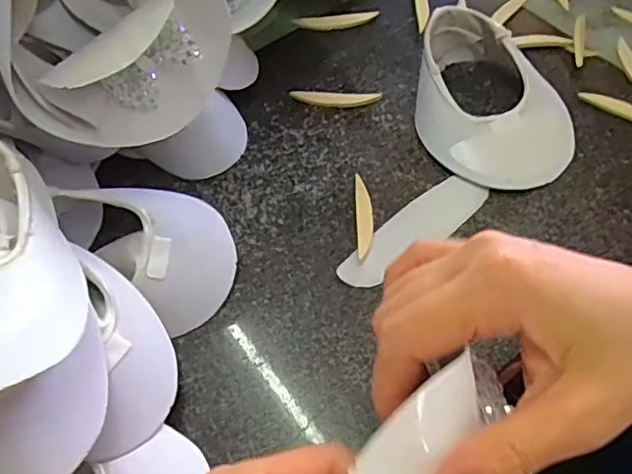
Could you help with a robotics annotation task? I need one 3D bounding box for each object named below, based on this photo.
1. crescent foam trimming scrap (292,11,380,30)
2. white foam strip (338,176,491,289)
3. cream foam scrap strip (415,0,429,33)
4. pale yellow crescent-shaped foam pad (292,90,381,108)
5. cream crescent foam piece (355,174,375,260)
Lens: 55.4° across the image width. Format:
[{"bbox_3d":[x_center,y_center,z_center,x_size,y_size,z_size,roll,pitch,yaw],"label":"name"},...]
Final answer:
[{"bbox_3d":[0.018,-0.197,0.548,0.077,0.005,0.021,1,58,4],"label":"crescent foam trimming scrap"},{"bbox_3d":[0.069,-0.005,0.427,0.123,0.004,0.037,-39,63,-19],"label":"white foam strip"},{"bbox_3d":[0.097,-0.214,0.553,0.011,0.004,0.075,-1,58,3],"label":"cream foam scrap strip"},{"bbox_3d":[0.016,-0.113,0.493,0.073,0.004,0.014,4,58,7],"label":"pale yellow crescent-shaped foam pad"},{"bbox_3d":[0.035,-0.015,0.431,0.012,0.004,0.068,-2,58,2],"label":"cream crescent foam piece"}]

